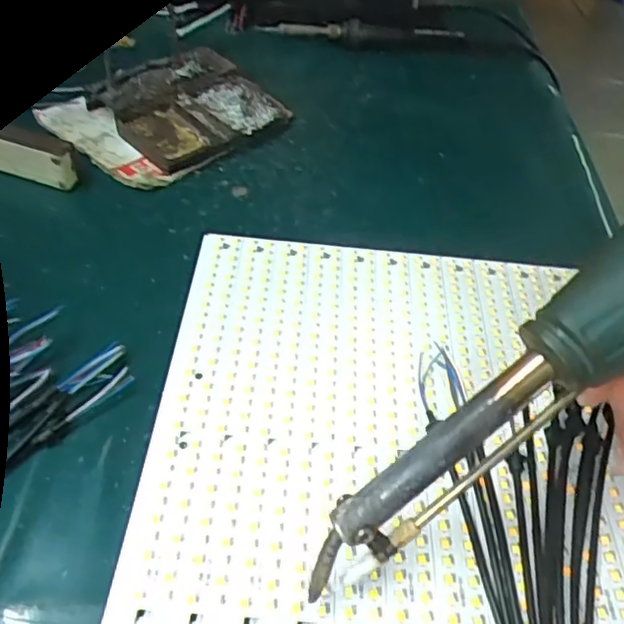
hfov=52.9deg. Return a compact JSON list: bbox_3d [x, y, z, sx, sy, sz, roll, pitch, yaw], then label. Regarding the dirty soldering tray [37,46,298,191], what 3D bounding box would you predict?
[{"bbox_3d":[-0.106,-0.150,0.467,0.120,0.031,0.145,36,54,24],"label":"dirty soldering tray"}]

